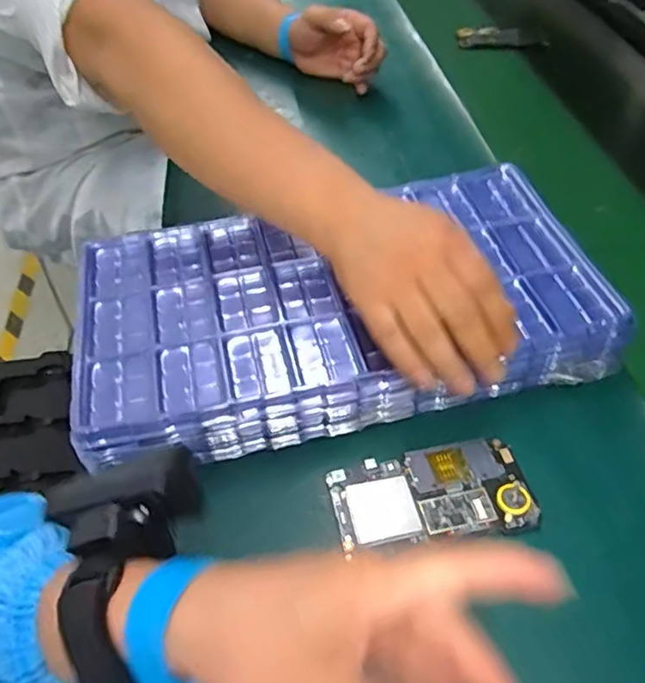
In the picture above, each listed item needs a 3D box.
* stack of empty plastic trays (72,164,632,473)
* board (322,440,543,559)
[{"bbox_3d":[0.013,-0.027,0.481,0.382,0.053,0.213,-11,48,-9],"label":"stack of empty plastic trays"},{"bbox_3d":[0.070,0.100,0.398,0.125,0.015,0.063,-8,48,-6],"label":"board"}]

